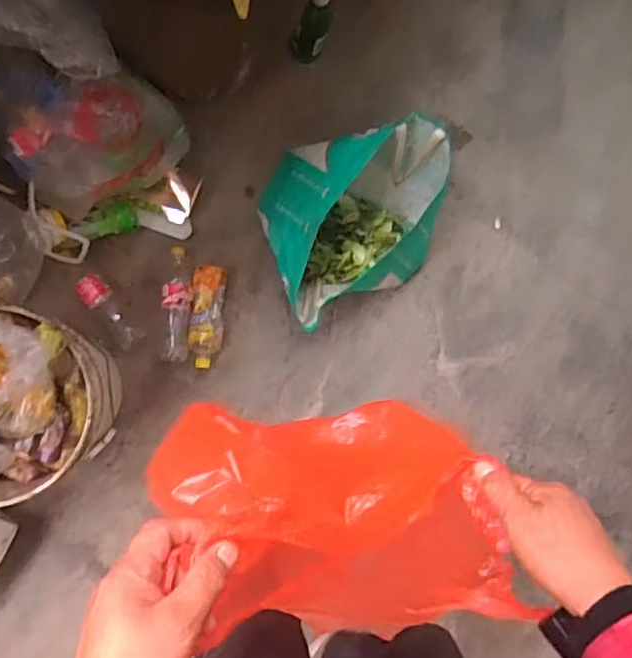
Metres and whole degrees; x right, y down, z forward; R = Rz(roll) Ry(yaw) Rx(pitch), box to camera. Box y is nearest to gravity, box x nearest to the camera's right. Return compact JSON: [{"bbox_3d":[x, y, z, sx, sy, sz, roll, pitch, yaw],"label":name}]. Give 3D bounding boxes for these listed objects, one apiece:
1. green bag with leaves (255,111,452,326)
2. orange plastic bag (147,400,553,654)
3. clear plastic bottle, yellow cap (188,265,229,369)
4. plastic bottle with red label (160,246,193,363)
[{"bbox_3d":[0.078,-0.221,1.164,0.336,0.293,0.333,-15,87,-9],"label":"green bag with leaves"},{"bbox_3d":[0.006,0.164,0.539,0.302,0.272,0.171,1,84,-8],"label":"orange plastic bag"},{"bbox_3d":[-0.230,-0.025,1.210,0.067,0.054,0.209,5,86,-8],"label":"clear plastic bottle, yellow cap"},{"bbox_3d":[-0.291,-0.053,1.205,0.064,0.054,0.242,4,84,-8],"label":"plastic bottle with red label"}]

